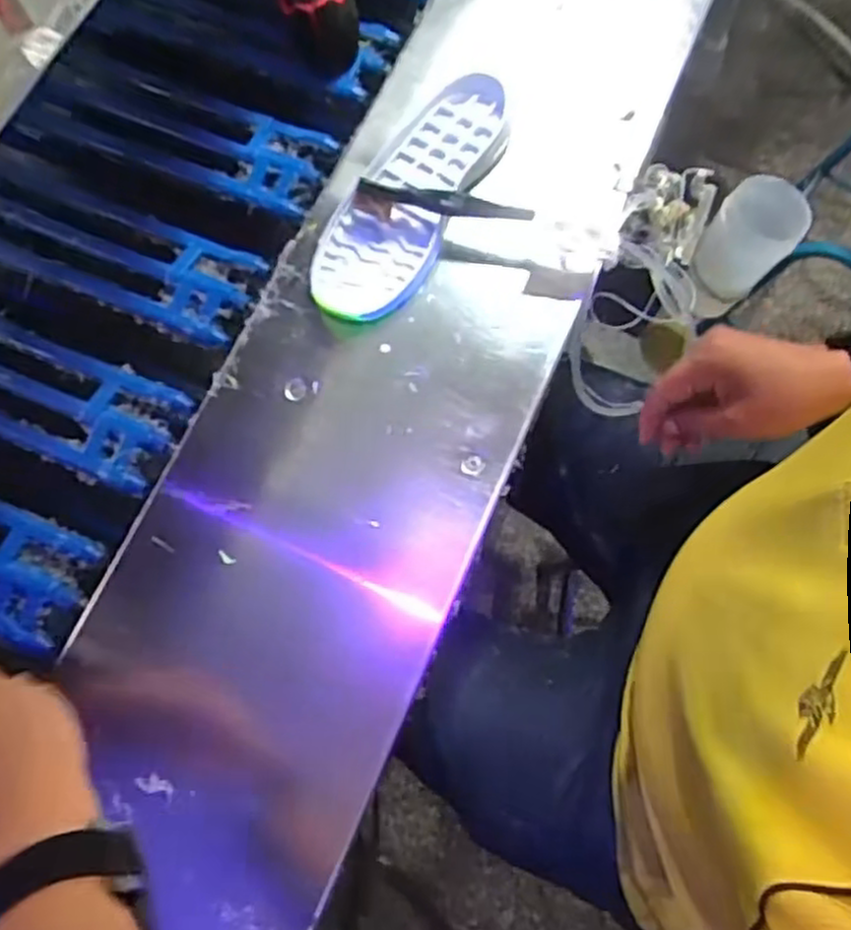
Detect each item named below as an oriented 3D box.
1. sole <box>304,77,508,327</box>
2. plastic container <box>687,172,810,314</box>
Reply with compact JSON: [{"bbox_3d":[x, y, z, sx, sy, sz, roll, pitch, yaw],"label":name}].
[{"bbox_3d":[-0.009,-0.224,0.603,0.090,0.028,0.239,29,76,9],"label":"sole"},{"bbox_3d":[0.282,-0.190,0.671,0.073,0.125,0.071,28,57,7],"label":"plastic container"}]

